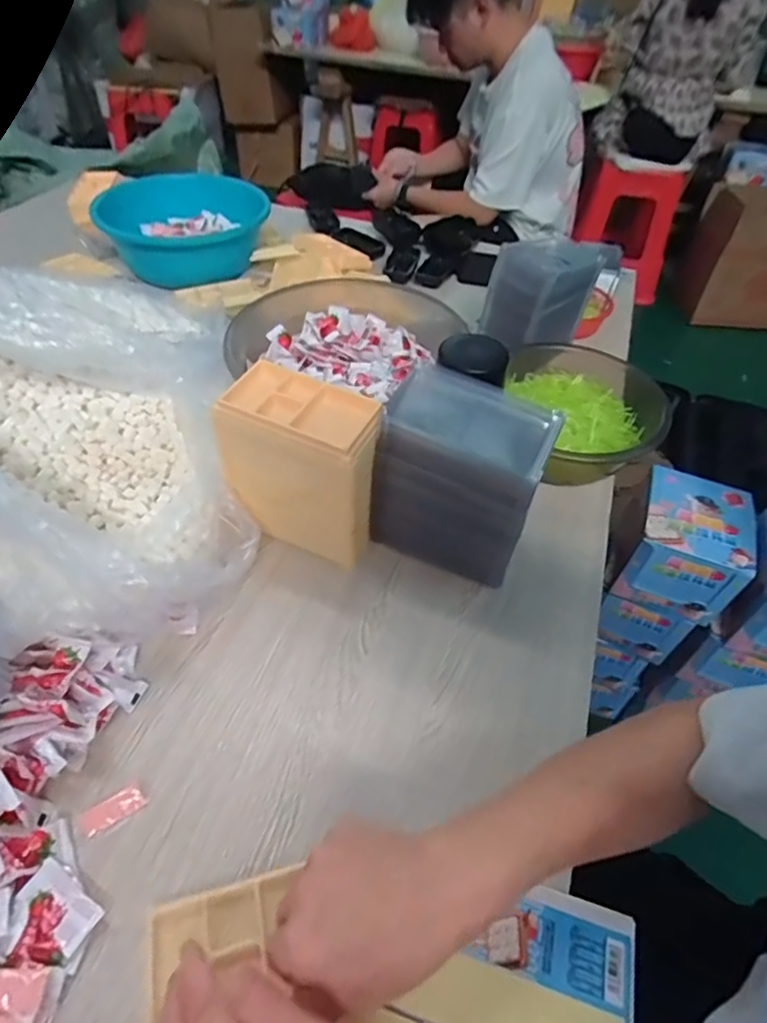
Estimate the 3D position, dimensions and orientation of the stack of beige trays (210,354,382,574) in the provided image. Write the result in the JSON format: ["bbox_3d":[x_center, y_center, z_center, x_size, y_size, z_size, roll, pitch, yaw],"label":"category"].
[{"bbox_3d":[-0.074,-0.038,0.540,0.133,0.156,0.076,19,49,13],"label":"stack of beige trays"}]

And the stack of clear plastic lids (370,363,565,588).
[{"bbox_3d":[0.068,-0.027,0.537,0.149,0.170,0.080,20,49,15],"label":"stack of clear plastic lids"}]

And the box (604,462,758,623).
[{"bbox_3d":[0.438,0.047,0.836,0.151,0.141,0.159,16,48,11],"label":"box"}]

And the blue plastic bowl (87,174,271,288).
[{"bbox_3d":[-0.328,-0.480,0.960,0.260,0.100,0.203,-3,46,-4],"label":"blue plastic bowl"}]

